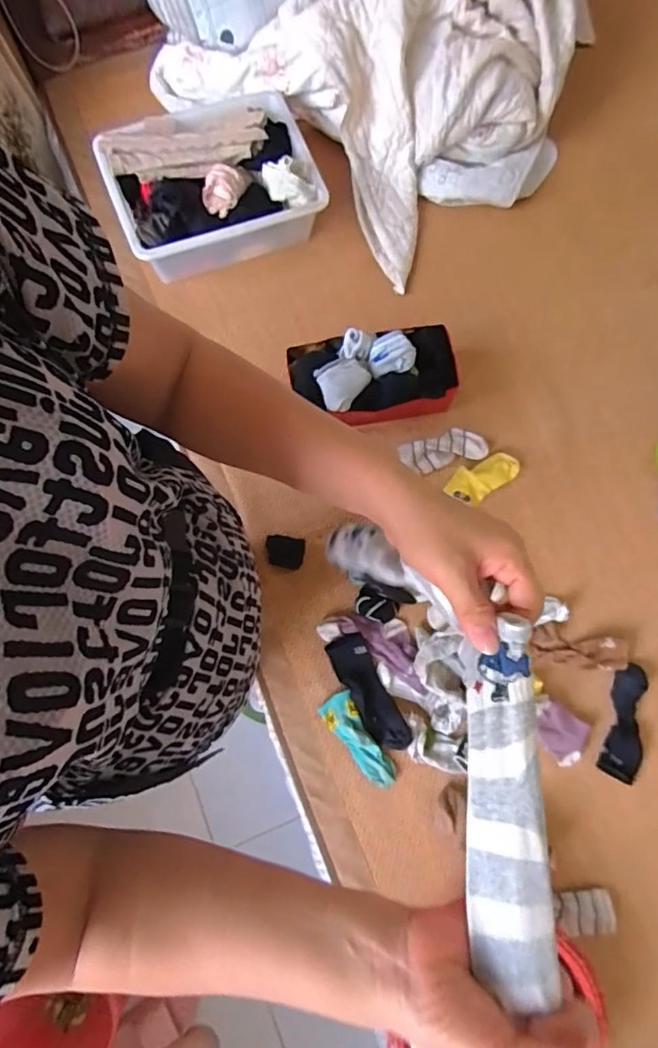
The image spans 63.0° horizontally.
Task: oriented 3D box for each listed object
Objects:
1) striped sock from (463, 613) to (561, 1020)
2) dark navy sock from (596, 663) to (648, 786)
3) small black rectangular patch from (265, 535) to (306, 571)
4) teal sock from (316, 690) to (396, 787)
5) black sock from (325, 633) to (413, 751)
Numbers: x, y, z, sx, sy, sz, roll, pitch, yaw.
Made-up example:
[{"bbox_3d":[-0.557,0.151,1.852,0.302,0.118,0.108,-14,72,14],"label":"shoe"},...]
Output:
[{"bbox_3d":[0.101,0.162,0.316,0.046,0.013,0.201,-7,76,32],"label":"striped sock"},{"bbox_3d":[0.488,0.324,0.876,0.061,0.021,0.180,16,79,3],"label":"dark navy sock"},{"bbox_3d":[-0.077,0.048,0.926,0.066,0.019,0.052,11,79,2],"label":"small black rectangular patch"},{"bbox_3d":[0.048,0.343,0.849,0.055,0.021,0.160,-36,81,-7],"label":"teal sock"},{"bbox_3d":[0.064,0.274,0.873,0.062,0.021,0.191,-27,80,-5],"label":"black sock"}]

